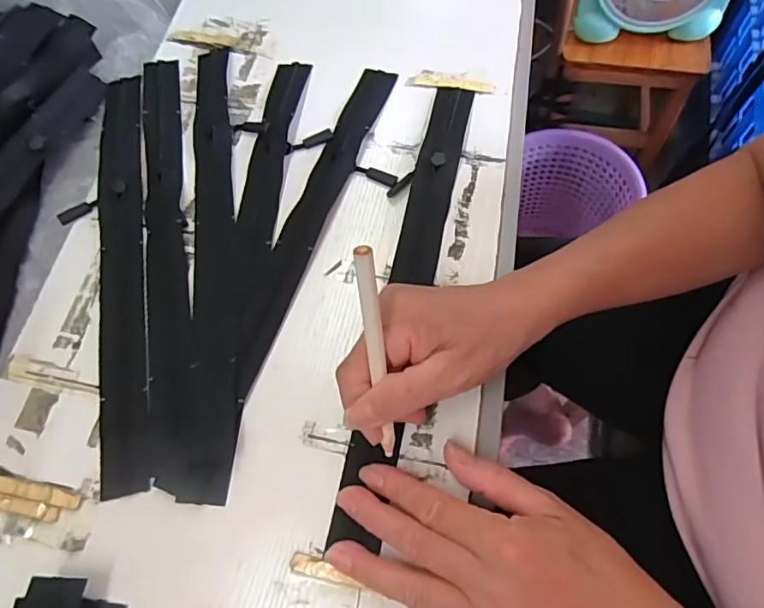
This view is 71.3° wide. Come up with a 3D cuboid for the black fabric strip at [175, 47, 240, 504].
[{"bbox_3d":[-0.123,-0.053,0.390,0.035,0.004,0.372,-6,66,0],"label":"black fabric strip"}]

